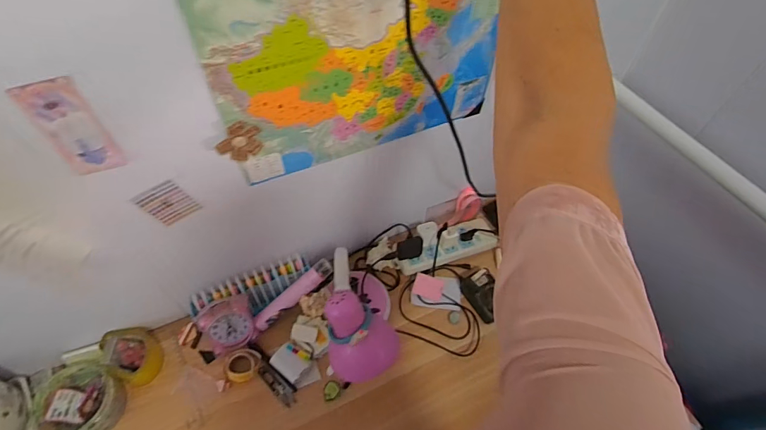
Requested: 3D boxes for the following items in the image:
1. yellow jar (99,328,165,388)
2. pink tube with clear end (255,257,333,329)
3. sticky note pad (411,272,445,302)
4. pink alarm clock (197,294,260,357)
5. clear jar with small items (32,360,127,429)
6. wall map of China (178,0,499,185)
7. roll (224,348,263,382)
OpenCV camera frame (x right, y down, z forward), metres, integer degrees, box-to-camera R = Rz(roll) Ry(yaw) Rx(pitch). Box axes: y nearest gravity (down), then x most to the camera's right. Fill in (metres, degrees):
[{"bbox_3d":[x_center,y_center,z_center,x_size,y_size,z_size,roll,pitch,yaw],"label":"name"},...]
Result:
[{"bbox_3d":[-0.468,0.262,0.754,0.104,0.072,0.083,32,59,18],"label":"yellow jar"},{"bbox_3d":[-0.178,0.157,0.789,0.187,0.022,0.035,-40,62,4],"label":"pink tube with clear end"},{"bbox_3d":[0.096,0.153,0.847,0.063,0.005,0.046,13,92,19],"label":"sticky note pad"},{"bbox_3d":[-0.294,0.209,0.763,0.096,0.063,0.080,-20,58,-16],"label":"pink alarm clock"},{"bbox_3d":[-0.532,0.325,0.700,0.133,0.066,0.122,1,55,-2],"label":"clear jar with small items"},{"bbox_3d":[-0.017,-0.194,0.549,0.394,0.284,0.011,-21,58,-14],"label":"wall map of China"},{"bbox_3d":[-0.267,0.281,0.753,0.063,0.014,0.061,1,55,-2],"label":"roll"}]

